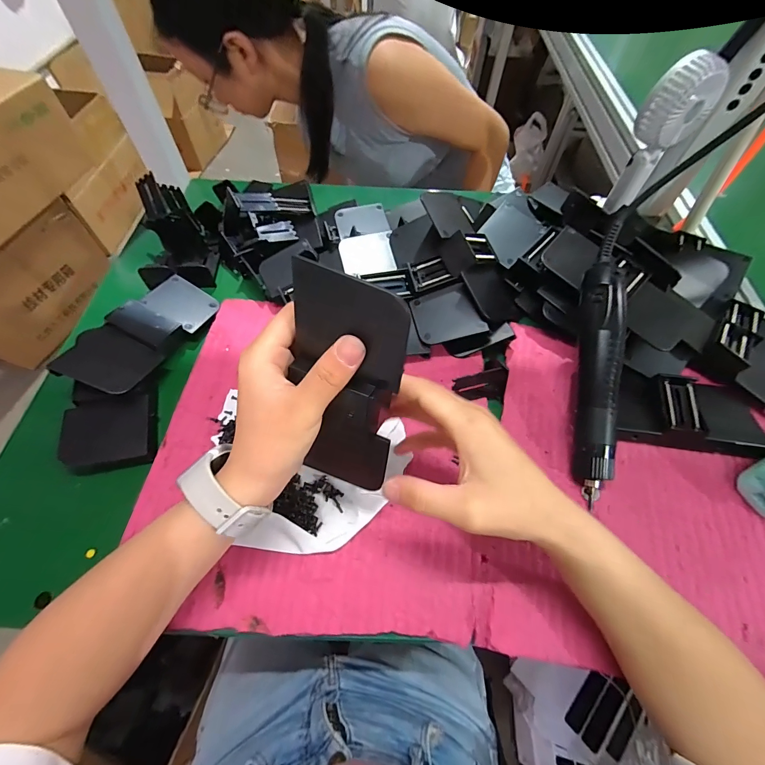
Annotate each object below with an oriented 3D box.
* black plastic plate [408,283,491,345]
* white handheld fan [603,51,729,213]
[{"bbox_3d":[0.069,-0.073,0.386,0.068,0.006,0.062,-18,74,13],"label":"black plastic plate"},{"bbox_3d":[0.345,-0.302,0.450,0.074,0.165,0.041,-17,62,-12],"label":"white handheld fan"}]

